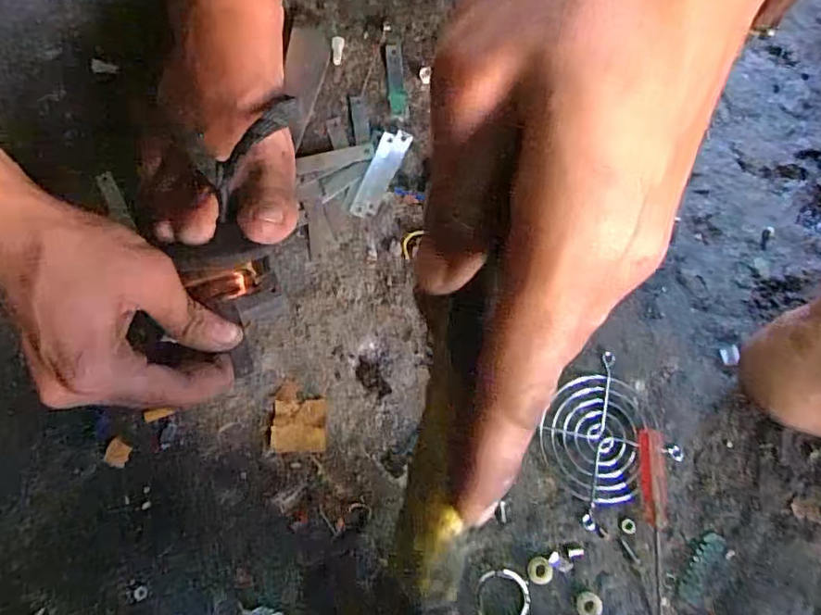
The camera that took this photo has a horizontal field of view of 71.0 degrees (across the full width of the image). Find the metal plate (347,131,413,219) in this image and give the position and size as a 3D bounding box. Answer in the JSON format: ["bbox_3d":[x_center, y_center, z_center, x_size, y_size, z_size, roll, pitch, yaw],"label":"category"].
[{"bbox_3d":[-0.021,-0.093,0.398,0.019,0.004,0.069,26,78,-3],"label":"metal plate"}]

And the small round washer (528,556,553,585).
[{"bbox_3d":[0.076,0.153,0.334,0.013,0.005,0.015,34,77,7],"label":"small round washer"}]

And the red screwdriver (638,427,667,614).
[{"bbox_3d":[0.145,0.133,0.340,0.015,0.011,0.119,1,75,-1],"label":"red screwdriver"}]

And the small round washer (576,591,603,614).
[{"bbox_3d":[0.103,0.172,0.331,0.015,0.004,0.014,15,75,2],"label":"small round washer"}]

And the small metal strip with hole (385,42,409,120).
[{"bbox_3d":[-0.011,-0.164,0.415,0.013,0.004,0.062,-5,75,-3],"label":"small metal strip with hole"}]

